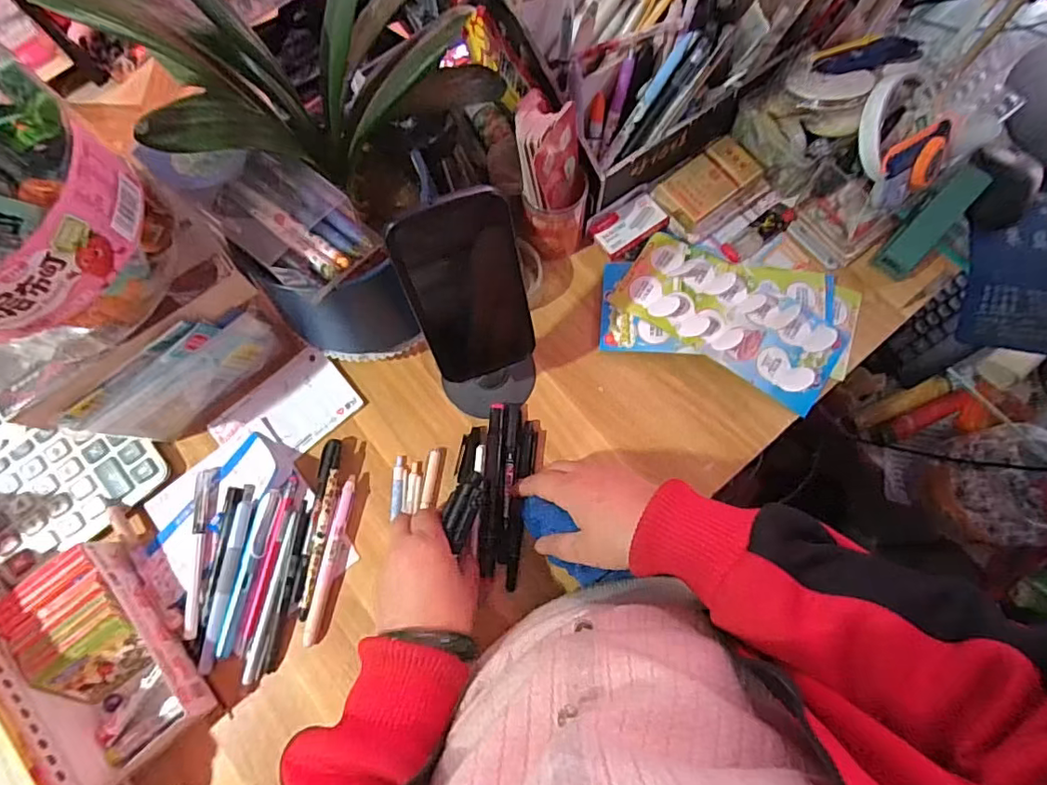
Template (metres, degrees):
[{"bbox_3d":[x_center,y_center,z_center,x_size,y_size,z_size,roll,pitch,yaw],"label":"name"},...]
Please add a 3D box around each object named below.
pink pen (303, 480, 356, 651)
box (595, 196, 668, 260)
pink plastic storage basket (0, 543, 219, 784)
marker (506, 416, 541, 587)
[{"bbox_3d":[-0.165,0.143,0.482,0.012,0.013,0.139,9,75,5],"label":"pink pen"},{"bbox_3d":[0.107,-0.161,0.549,0.067,0.016,0.033,-36,76,-8],"label":"box"},{"bbox_3d":[-0.336,0.213,0.452,0.094,0.049,0.172,-38,76,-9],"label":"pink plastic storage basket"},{"bbox_3d":[-0.002,0.096,0.491,0.016,0.011,0.146,7,76,4],"label":"marker"}]

